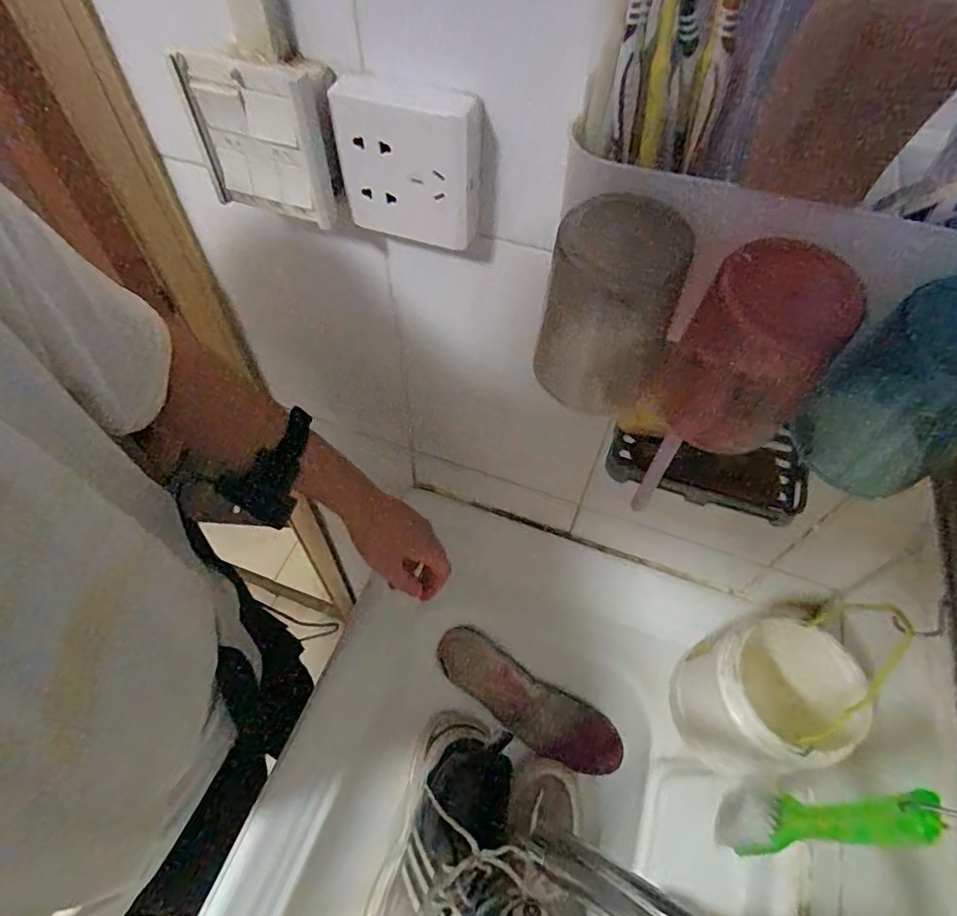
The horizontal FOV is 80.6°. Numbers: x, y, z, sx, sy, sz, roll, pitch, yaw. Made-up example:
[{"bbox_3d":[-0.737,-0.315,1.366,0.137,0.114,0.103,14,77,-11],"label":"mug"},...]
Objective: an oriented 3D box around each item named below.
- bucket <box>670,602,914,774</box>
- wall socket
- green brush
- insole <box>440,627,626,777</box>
[{"bbox_3d":[0.238,0.206,0.480,0.125,0.146,0.103,-6,57,-6],"label":"bucket"},{"bbox_3d":[-0.043,-0.179,0.342,0.084,0.091,0.027,13,57,7],"label":"wall socket"},{"bbox_3d":[0.196,0.218,0.340,0.037,0.186,0.034,-4,57,-5],"label":"green brush"},{"bbox_3d":[0.055,0.289,0.667,0.236,0.013,0.073,30,80,12],"label":"insole"}]

